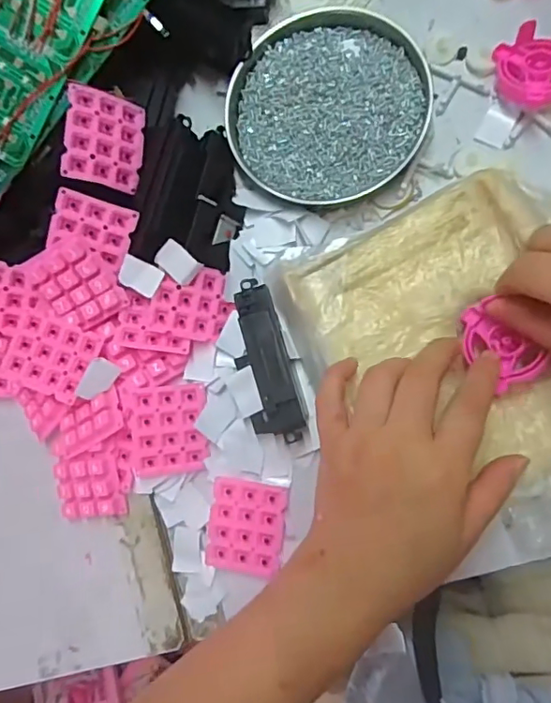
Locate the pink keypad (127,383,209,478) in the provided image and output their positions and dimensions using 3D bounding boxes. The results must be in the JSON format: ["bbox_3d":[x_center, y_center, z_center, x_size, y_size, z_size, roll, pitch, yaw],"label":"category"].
[{"bbox_3d":[-0.073,0.055,0.364,0.050,0.006,0.060,-6,89,-14],"label":"pink keypad"}]

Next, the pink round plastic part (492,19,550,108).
[{"bbox_3d":[0.165,-0.180,0.340,0.053,0.028,0.054,-1,85,11],"label":"pink round plastic part"}]

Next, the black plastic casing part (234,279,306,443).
[{"bbox_3d":[-0.006,0.006,0.347,0.033,0.028,0.108,-13,83,9],"label":"black plastic casing part"}]

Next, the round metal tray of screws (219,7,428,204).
[{"bbox_3d":[0.034,-0.170,0.365,0.134,0.016,0.132,-16,82,9],"label":"round metal tray of screws"}]

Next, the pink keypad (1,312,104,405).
[{"bbox_3d":[-0.153,0.004,0.360,0.058,0.006,0.048,18,84,4],"label":"pink keypad"}]

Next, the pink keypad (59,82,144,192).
[{"bbox_3d":[-0.112,-0.140,0.347,0.049,0.004,0.059,6,91,-34],"label":"pink keypad"}]

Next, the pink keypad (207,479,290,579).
[{"bbox_3d":[-0.019,0.118,0.357,0.050,0.006,0.059,6,86,11],"label":"pink keypad"}]

